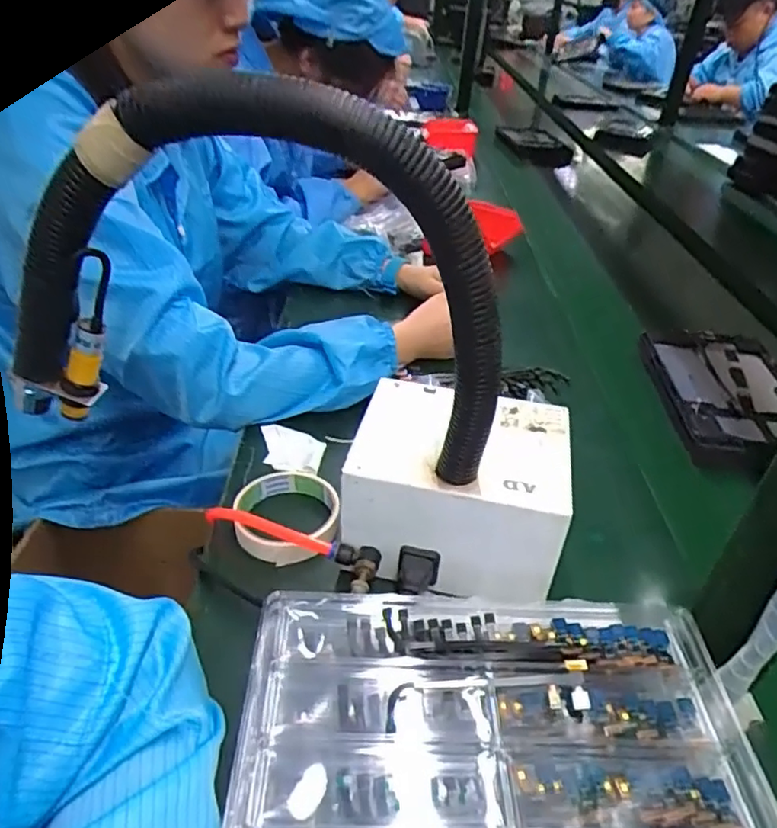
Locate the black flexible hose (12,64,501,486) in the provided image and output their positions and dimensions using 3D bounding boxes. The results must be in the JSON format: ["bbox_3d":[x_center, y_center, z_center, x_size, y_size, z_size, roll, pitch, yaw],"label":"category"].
[{"bbox_3d":[-0.079,-0.064,0.343,0.291,0.224,0.035,7,37,2],"label":"black flexible hose"}]

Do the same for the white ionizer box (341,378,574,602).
[{"bbox_3d":[0.052,0.051,0.467,0.159,0.085,0.140,13,39,10],"label":"white ionizer box"}]

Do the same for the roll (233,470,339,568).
[{"bbox_3d":[-0.085,0.083,0.510,0.084,0.028,0.098,0,37,-7],"label":"roll"}]

